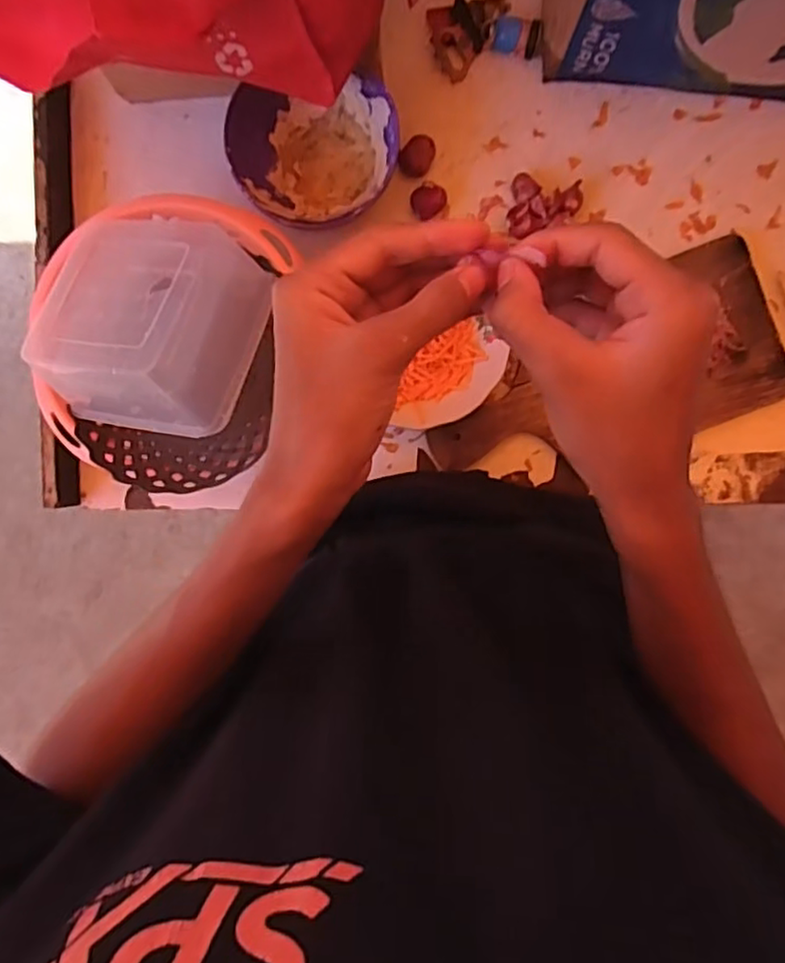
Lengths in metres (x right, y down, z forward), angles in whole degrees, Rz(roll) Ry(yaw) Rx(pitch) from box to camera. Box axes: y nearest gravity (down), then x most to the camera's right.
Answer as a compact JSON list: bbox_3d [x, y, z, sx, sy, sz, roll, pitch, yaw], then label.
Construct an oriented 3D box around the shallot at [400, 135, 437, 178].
[{"bbox_3d":[0.025,-0.317,0.632,0.030,0.024,0.040,19,93,1],"label":"shallot"}]

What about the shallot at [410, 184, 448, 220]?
[{"bbox_3d":[0.036,-0.272,0.631,0.034,0.025,0.026,-14,92,2],"label":"shallot"}]

